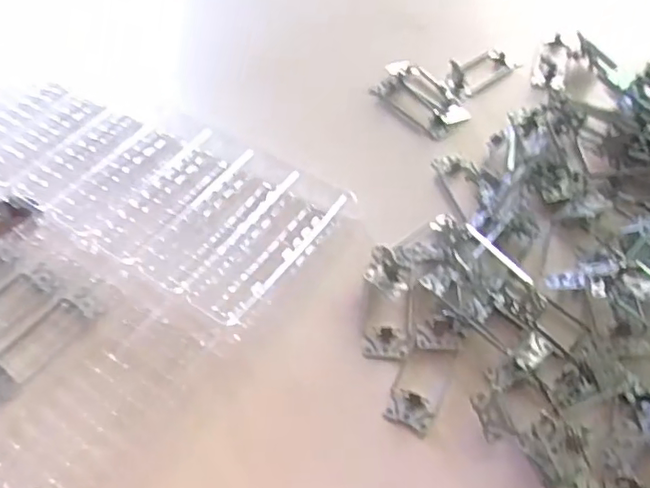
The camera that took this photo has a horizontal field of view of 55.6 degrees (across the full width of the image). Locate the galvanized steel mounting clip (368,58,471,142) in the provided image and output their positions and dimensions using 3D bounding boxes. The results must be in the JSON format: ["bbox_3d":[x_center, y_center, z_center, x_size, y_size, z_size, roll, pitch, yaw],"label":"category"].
[{"bbox_3d":[0.100,-0.158,0.663,0.059,0.020,0.117,-31,57,-20],"label":"galvanized steel mounting clip"}]

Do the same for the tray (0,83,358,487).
[{"bbox_3d":[-0.235,-0.013,0.540,0.410,0.032,0.344,27,57,21],"label":"tray"}]

